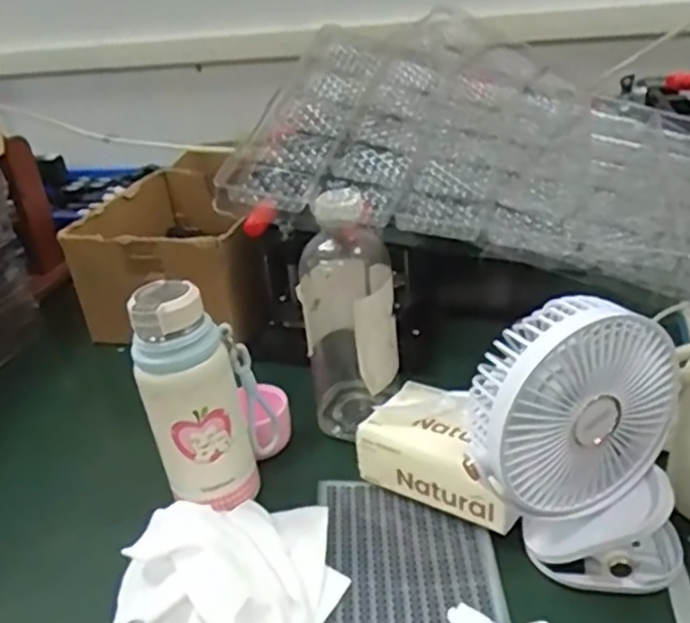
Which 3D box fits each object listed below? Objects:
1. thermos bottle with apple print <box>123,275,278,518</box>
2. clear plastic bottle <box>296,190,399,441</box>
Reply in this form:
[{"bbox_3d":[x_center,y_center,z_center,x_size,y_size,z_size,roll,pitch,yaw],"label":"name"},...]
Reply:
[{"bbox_3d":[-0.112,0.074,0.571,0.095,0.201,0.067,-11,28,-9],"label":"thermos bottle with apple print"},{"bbox_3d":[0.004,0.008,0.637,0.082,0.229,0.087,-6,28,0],"label":"clear plastic bottle"}]

